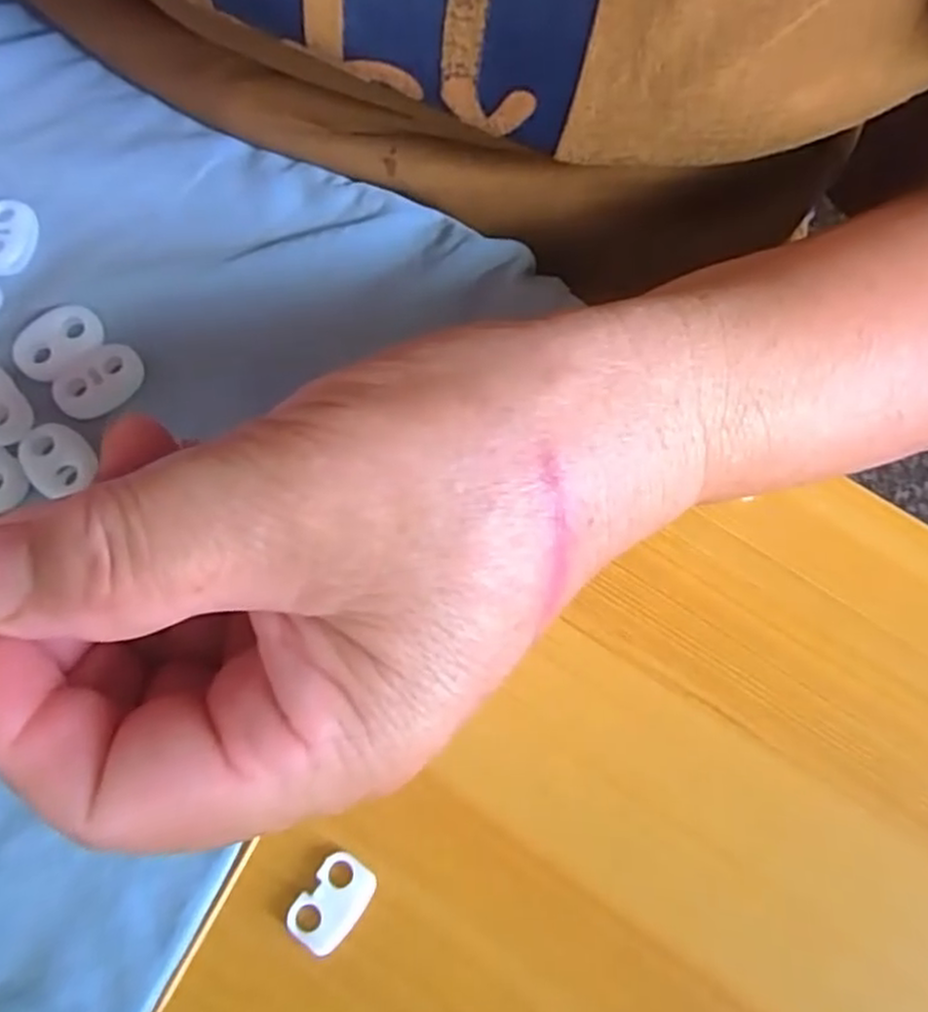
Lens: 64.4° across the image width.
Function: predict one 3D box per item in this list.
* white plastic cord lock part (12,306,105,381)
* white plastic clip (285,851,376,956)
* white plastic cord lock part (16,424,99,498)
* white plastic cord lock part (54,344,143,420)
[{"bbox_3d":[-0.103,-0.042,0.186,0.015,0.004,0.022,44,75,11],"label":"white plastic cord lock part"},{"bbox_3d":[-0.027,0.082,0.152,0.013,0.004,0.018,35,74,9],"label":"white plastic clip"},{"bbox_3d":[-0.098,-0.011,0.177,0.015,0.004,0.018,-38,77,-13],"label":"white plastic cord lock part"},{"bbox_3d":[-0.091,-0.031,0.185,0.014,0.004,0.022,43,75,11],"label":"white plastic cord lock part"}]

